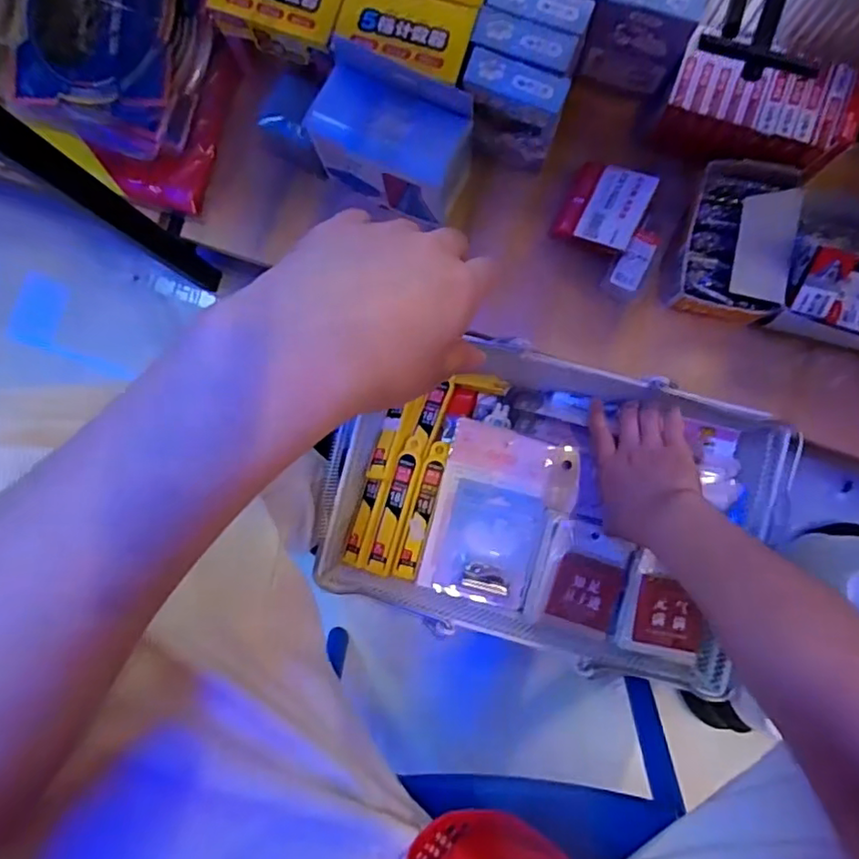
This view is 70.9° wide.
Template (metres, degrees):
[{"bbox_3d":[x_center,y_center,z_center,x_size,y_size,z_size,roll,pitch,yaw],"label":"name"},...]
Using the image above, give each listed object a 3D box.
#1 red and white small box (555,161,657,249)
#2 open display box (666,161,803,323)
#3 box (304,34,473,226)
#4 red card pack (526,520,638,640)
[{"bbox_3d":[0.164,-0.209,0.566,0.076,0.017,0.075,22,89,21],"label":"red and white small box"},{"bbox_3d":[0.277,-0.168,0.550,0.090,0.055,0.129,16,89,3],"label":"open display box"},{"bbox_3d":[-0.030,-0.251,0.536,0.137,0.107,0.080,24,90,4],"label":"box"},{"bbox_3d":[0.139,0.134,0.543,0.076,0.023,0.094,15,89,3],"label":"red card pack"}]

